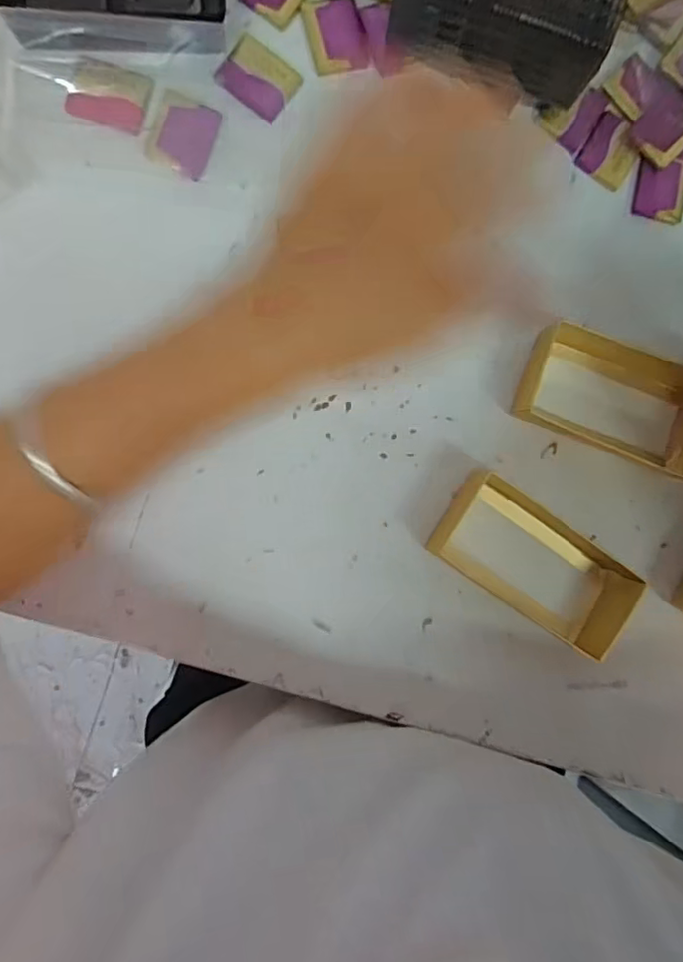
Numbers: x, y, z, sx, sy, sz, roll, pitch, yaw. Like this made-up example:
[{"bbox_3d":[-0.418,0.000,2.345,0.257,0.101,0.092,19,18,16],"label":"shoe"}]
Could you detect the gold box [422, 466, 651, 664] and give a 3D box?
[{"bbox_3d":[0.118,0.050,0.356,0.120,0.027,0.057,35,87,-8],"label":"gold box"}]

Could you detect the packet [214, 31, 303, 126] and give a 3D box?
[{"bbox_3d":[-0.046,-0.227,0.340,0.041,0.004,0.036,35,87,-8],"label":"packet"}]

